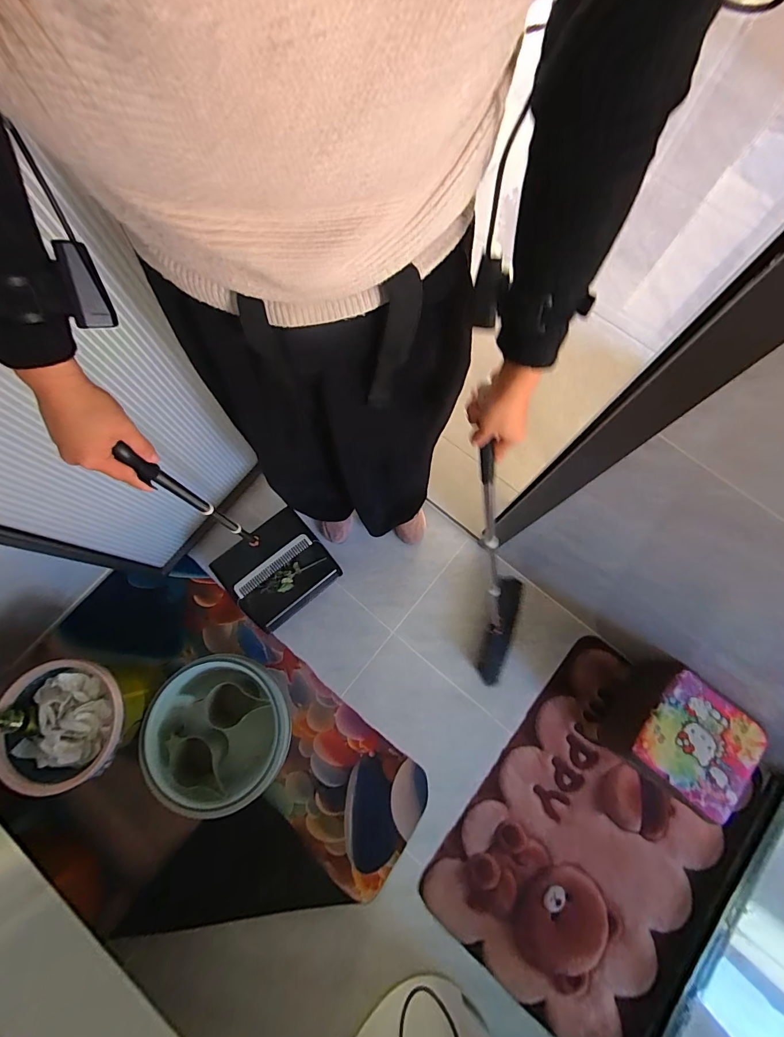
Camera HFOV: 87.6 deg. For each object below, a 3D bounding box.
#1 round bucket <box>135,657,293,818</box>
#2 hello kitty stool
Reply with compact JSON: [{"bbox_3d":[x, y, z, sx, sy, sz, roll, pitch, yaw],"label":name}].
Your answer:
[{"bbox_3d":[-0.438,0.529,1.054,0.328,0.191,0.338,0,77,0],"label":"round bucket"},{"bbox_3d":[0.689,0.537,1.034,0.243,0.249,0.262,40,80,9],"label":"hello kitty stool"}]

